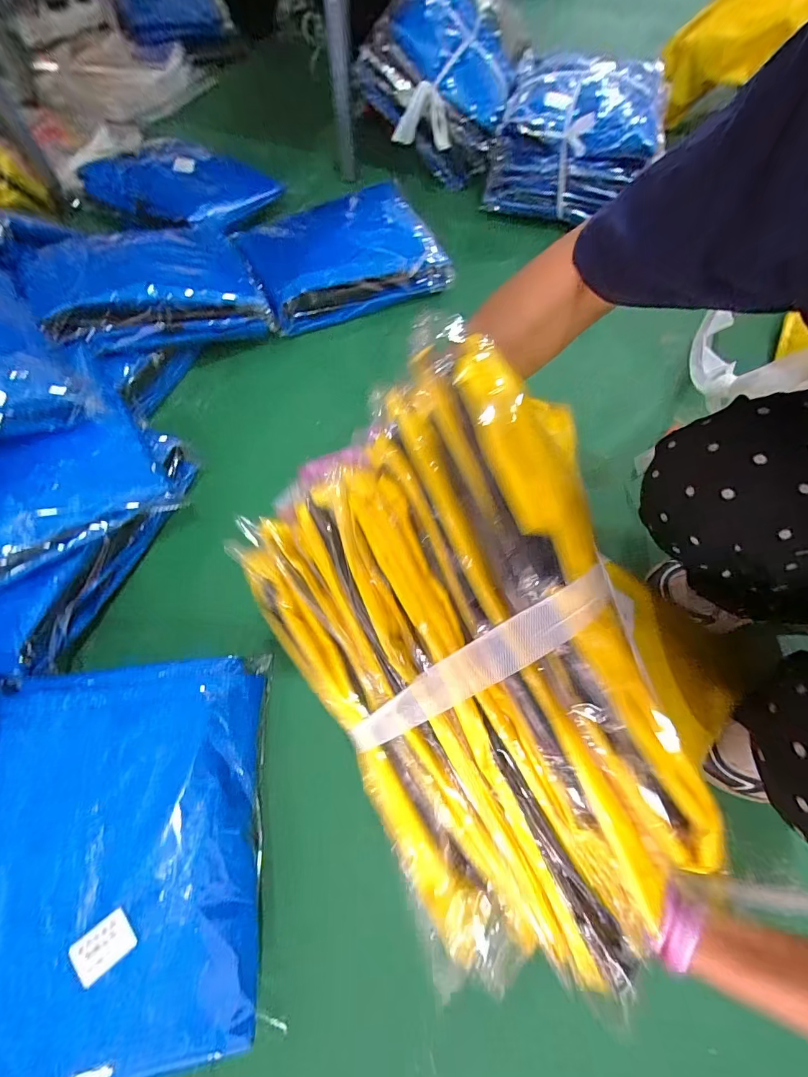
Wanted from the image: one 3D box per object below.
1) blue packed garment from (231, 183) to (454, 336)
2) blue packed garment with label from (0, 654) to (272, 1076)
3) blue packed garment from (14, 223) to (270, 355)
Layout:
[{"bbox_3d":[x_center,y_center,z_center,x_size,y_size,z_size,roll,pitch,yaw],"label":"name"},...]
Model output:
[{"bbox_3d":[-0.107,-0.502,0.731,0.319,0.068,0.239,-20,70,-9],"label":"blue packed garment"},{"bbox_3d":[-0.257,0.278,0.374,0.234,0.065,0.320,-5,68,-4],"label":"blue packed garment with label"},{"bbox_3d":[-0.388,-0.400,0.632,0.311,0.068,0.261,-27,73,-27],"label":"blue packed garment"}]

